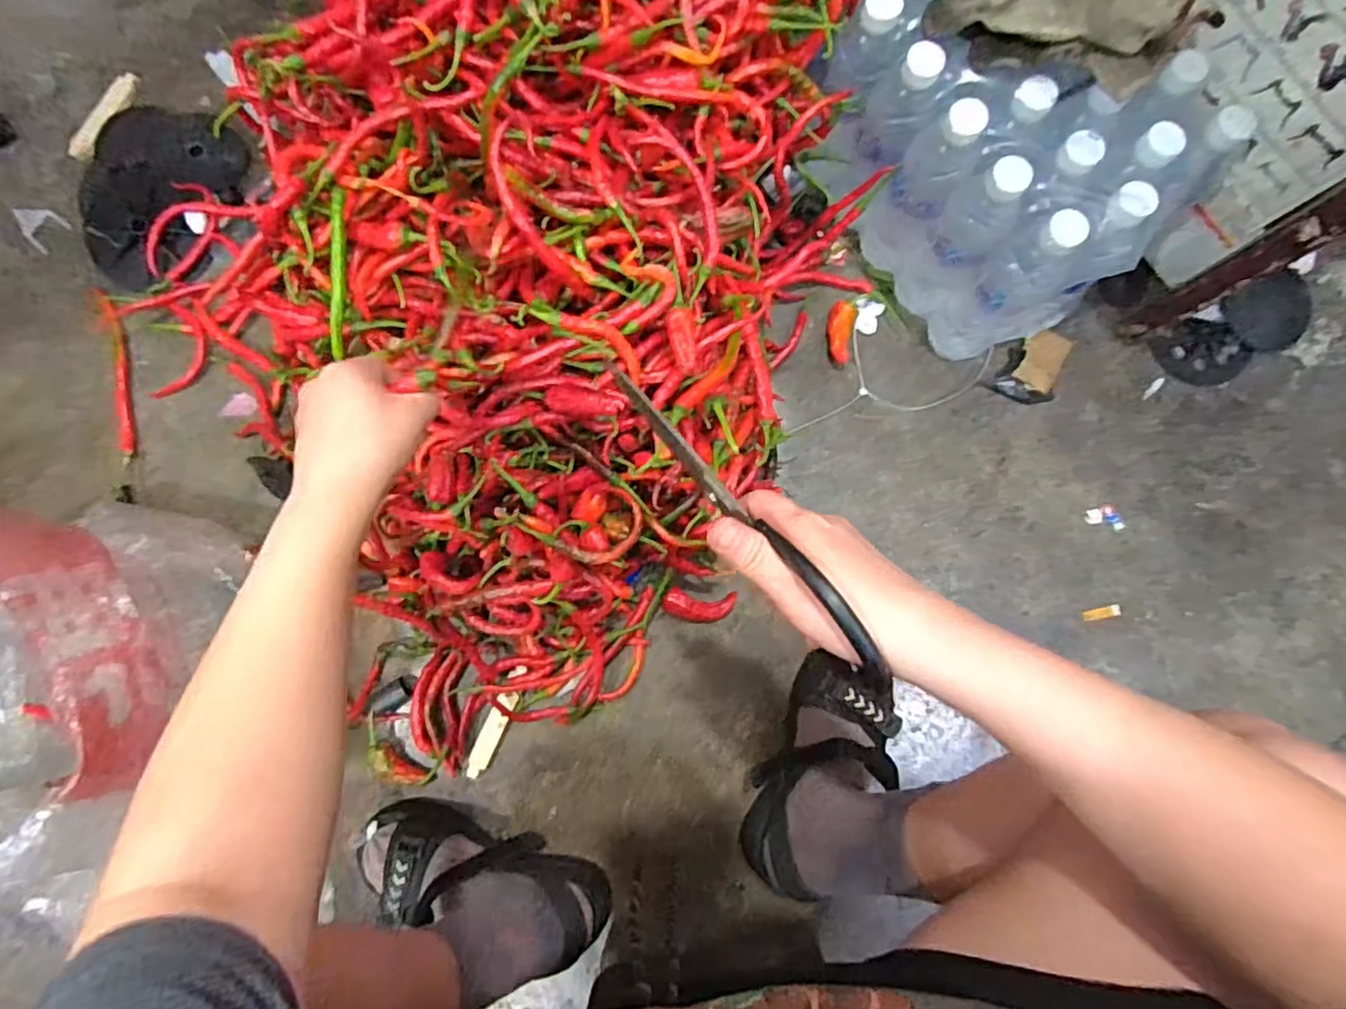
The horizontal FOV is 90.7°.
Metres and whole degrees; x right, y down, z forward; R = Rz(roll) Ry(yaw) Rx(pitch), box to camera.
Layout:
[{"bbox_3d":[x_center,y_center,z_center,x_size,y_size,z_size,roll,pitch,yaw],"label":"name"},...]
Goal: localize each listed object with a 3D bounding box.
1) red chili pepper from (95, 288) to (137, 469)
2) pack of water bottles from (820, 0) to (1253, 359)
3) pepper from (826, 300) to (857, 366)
[{"bbox_3d":[-0.604,-0.139,0.727,0.021,0.010,0.201,-13,83,-2],"label":"red chili pepper"},{"bbox_3d":[0.308,-0.358,0.634,0.230,0.247,0.353,-39,85,-5],"label":"pack of water bottles"},{"bbox_3d":[0.185,-0.191,0.735,0.029,0.018,0.070,8,83,0],"label":"pepper"}]

